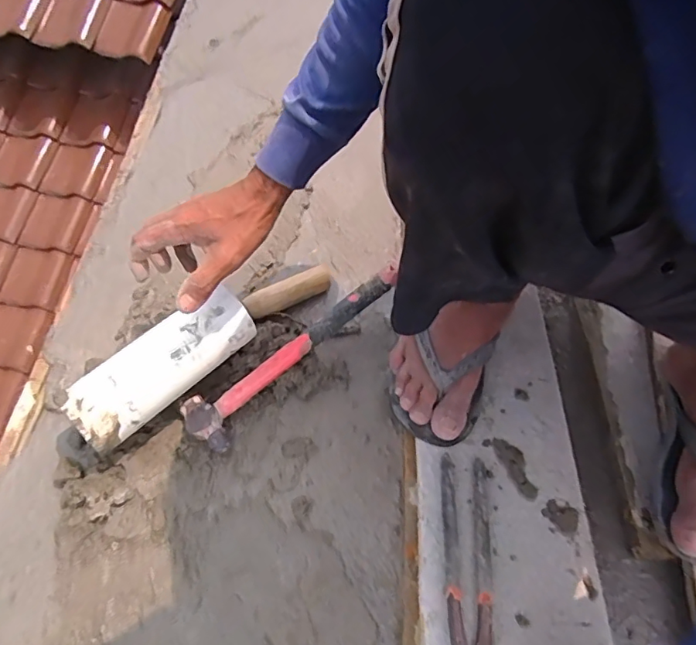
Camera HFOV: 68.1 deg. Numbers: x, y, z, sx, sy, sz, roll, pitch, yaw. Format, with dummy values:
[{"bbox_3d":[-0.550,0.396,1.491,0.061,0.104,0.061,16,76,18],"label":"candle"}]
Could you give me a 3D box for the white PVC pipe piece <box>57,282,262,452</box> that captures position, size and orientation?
[{"bbox_3d":[-0.198,0.040,0.548,0.065,0.057,0.198,40,61,21],"label":"white PVC pipe piece"}]

